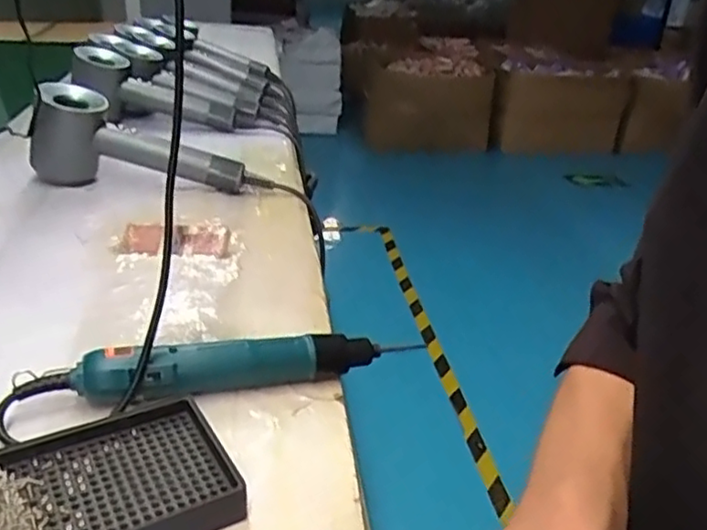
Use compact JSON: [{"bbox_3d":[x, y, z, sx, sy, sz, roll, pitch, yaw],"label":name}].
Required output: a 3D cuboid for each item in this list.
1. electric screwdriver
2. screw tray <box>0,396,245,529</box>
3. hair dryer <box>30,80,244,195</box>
[{"bbox_3d":[-0.083,0.073,0.456,0.258,0.037,0.031,-6,28,-19],"label":"electric screwdriver"},{"bbox_3d":[-0.139,0.122,0.352,0.138,0.023,0.095,-14,32,-31],"label":"screw tray"},{"bbox_3d":[-0.255,-0.148,0.760,0.240,0.101,0.071,2,27,-3],"label":"hair dryer"}]

